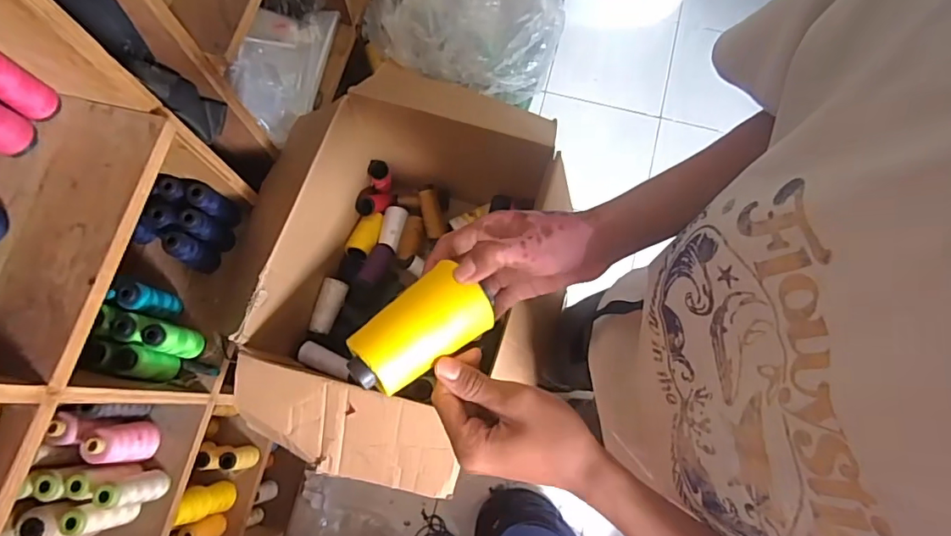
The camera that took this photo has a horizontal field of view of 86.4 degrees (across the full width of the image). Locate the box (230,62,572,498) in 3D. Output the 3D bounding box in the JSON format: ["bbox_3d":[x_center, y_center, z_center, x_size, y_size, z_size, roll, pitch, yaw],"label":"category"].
[{"bbox_3d":[-0.125,0.009,0.899,0.469,0.321,0.679,8,74,3],"label":"box"}]

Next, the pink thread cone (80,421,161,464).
[{"bbox_3d":[-0.522,0.258,0.751,0.050,0.100,0.056,-1,74,0],"label":"pink thread cone"}]

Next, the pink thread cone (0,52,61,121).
[{"bbox_3d":[-0.517,-0.211,0.552,0.039,0.111,0.041,36,77,10],"label":"pink thread cone"}]

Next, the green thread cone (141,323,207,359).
[{"bbox_3d":[-0.472,0.113,0.792,0.048,0.103,0.042,12,74,4],"label":"green thread cone"}]

